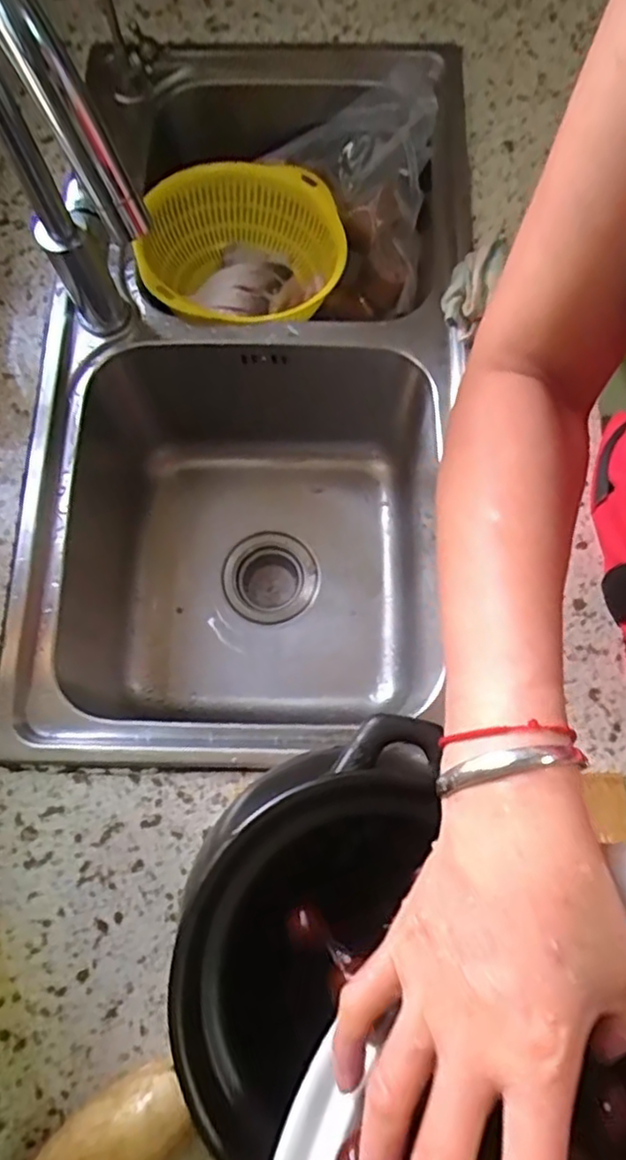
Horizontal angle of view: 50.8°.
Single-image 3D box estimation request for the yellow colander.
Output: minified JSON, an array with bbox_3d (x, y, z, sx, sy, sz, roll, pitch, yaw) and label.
[{"bbox_3d":[-0.070,-0.340,0.698,0.206,0.090,0.210,-7,75,-1],"label":"yellow colander"}]

